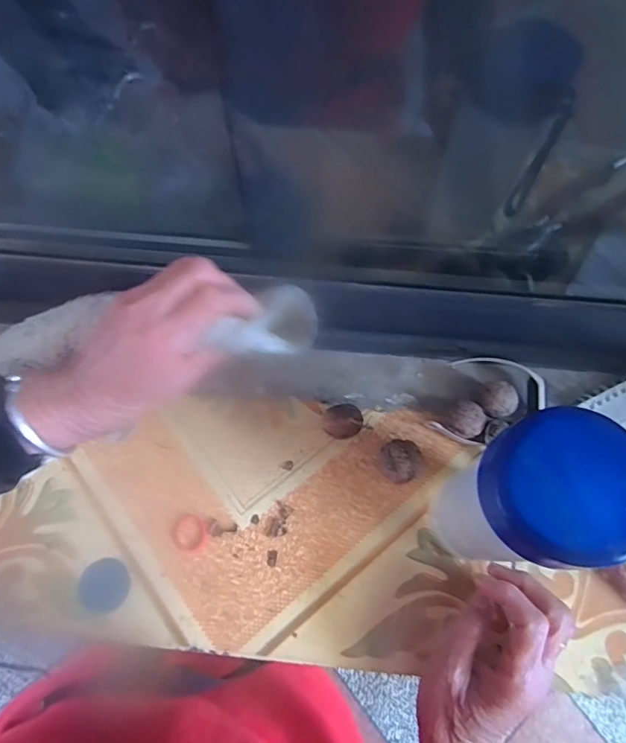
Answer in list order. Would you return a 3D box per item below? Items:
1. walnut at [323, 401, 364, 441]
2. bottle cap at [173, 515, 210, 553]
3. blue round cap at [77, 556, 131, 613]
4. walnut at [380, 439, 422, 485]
[{"bbox_3d":[0.025,0.043,0.420,0.032,0.024,0.032,0,69,-1],"label":"walnut"},{"bbox_3d":[-0.098,0.131,0.395,0.028,0.004,0.027,0,69,-1],"label":"bottle cap"},{"bbox_3d":[-0.160,0.164,0.376,0.038,0.004,0.037,0,69,-1],"label":"blue round cap"},{"bbox_3d":[0.070,0.075,0.408,0.031,0.033,0.036,23,70,8],"label":"walnut"}]

